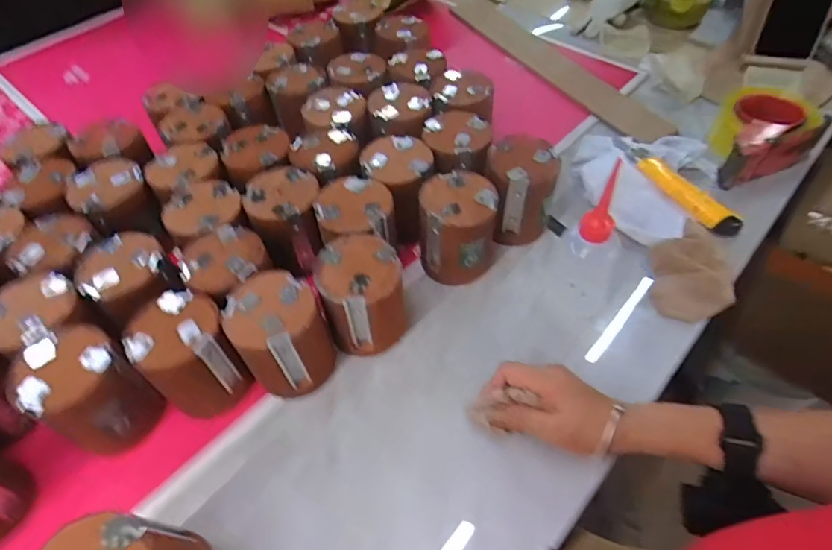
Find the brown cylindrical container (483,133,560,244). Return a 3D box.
[{"bbox_3d":[0.116,-0.095,0.581,0.082,0.102,0.076,-1,52,2],"label":"brown cylindrical container"}]

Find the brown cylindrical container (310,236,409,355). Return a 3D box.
[{"bbox_3d":[-0.050,0.027,0.493,0.075,0.111,0.080,-1,52,2],"label":"brown cylindrical container"}]

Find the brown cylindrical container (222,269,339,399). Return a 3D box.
[{"bbox_3d":[-0.123,0.063,0.465,0.073,0.108,0.082,-29,56,-19],"label":"brown cylindrical container"}]

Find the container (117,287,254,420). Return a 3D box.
[{"bbox_3d":[-0.202,0.074,0.455,0.073,0.097,0.075,-1,52,2],"label":"container"}]

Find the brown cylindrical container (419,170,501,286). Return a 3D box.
[{"bbox_3d":[0.044,-0.047,0.538,0.079,0.098,0.076,-1,52,2],"label":"brown cylindrical container"}]

